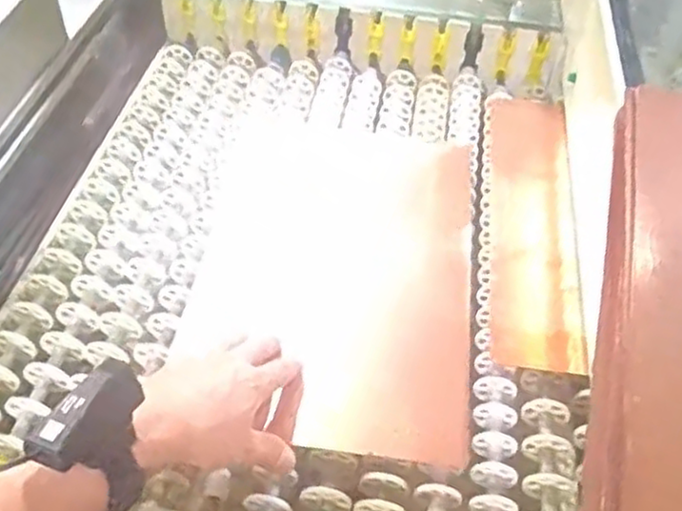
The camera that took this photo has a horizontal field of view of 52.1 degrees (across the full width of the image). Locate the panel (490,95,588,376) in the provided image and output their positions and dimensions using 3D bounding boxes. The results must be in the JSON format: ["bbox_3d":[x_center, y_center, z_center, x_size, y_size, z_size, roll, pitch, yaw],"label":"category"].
[{"bbox_3d":[0.220,-0.047,0.801,0.097,0.008,0.411,11,50,-1],"label":"panel"}]

